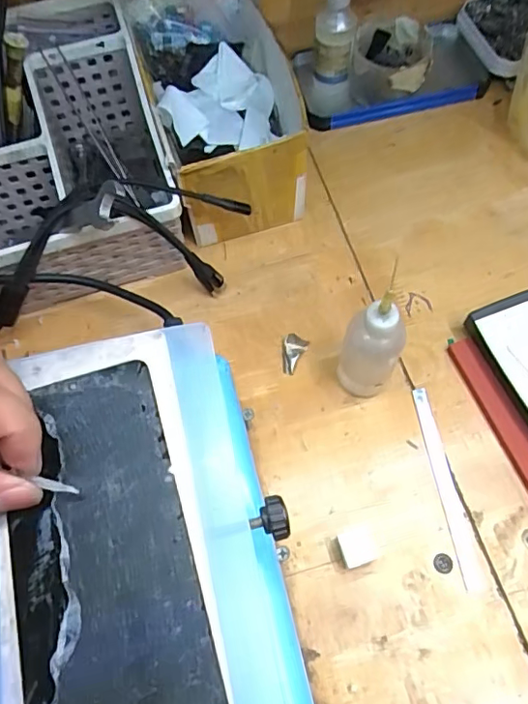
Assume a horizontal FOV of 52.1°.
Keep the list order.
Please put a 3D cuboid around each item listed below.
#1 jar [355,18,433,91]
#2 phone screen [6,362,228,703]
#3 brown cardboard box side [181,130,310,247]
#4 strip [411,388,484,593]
[{"bbox_3d":[0.115,-0.258,0.482,0.065,0.050,0.062,-1,66,2],"label":"jar"},{"bbox_3d":[-0.063,0.077,0.208,0.067,0.006,0.147,-17,65,-5],"label":"phone screen"},{"bbox_3d":[-0.012,-0.114,0.392,0.088,0.090,0.010,-18,65,-6],"label":"brown cardboard box side"},{"bbox_3d":[0.116,0.083,0.343,0.012,0.004,0.126,-9,64,-2],"label":"strip"}]

